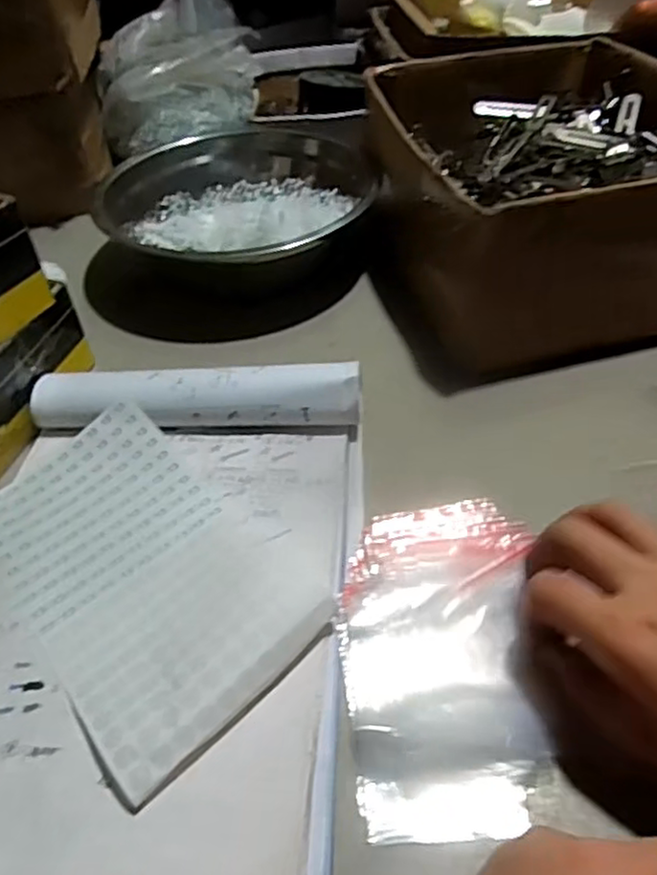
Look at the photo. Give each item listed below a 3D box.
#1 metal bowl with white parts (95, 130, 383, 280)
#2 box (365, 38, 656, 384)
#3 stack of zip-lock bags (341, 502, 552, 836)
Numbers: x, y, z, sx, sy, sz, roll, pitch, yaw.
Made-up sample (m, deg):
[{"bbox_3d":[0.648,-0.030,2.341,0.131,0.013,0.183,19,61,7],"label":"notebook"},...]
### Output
[{"bbox_3d":[-0.077,-0.212,0.614,0.230,0.062,0.200,20,52,19],"label":"metal bowl with white parts"},{"bbox_3d":[0.186,-0.226,0.581,0.266,0.118,0.329,-11,47,-8],"label":"box"},{"bbox_3d":[0.055,0.105,0.334,0.093,0.009,0.165,0,48,3],"label":"stack of zip-lock bags"}]

